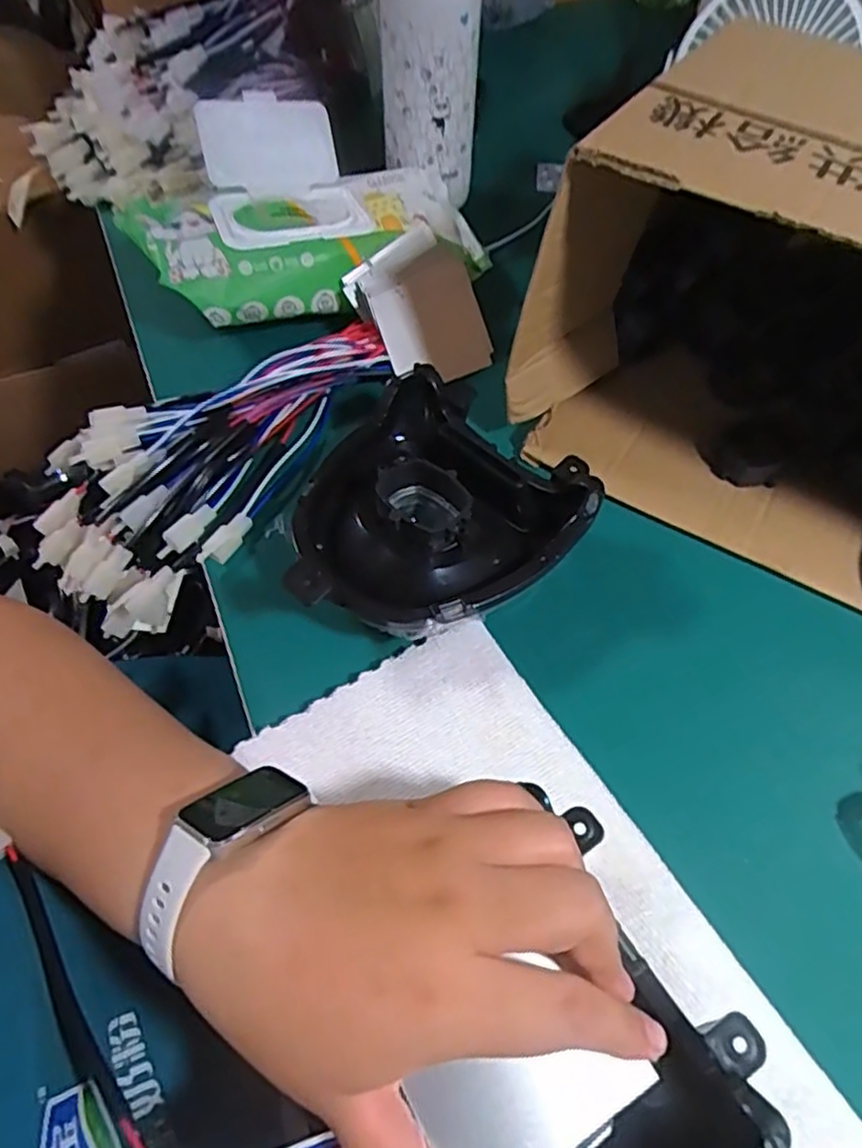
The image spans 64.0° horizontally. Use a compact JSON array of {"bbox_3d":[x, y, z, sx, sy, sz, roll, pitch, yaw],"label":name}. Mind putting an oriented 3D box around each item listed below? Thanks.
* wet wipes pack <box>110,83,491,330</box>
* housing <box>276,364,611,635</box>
[{"bbox_3d":[-0.081,-0.240,0.448,0.219,0.071,0.126,-23,61,-14],"label":"wet wipes pack"},{"bbox_3d":[-0.002,-0.024,0.352,0.129,0.050,0.149,36,65,20],"label":"housing"}]

